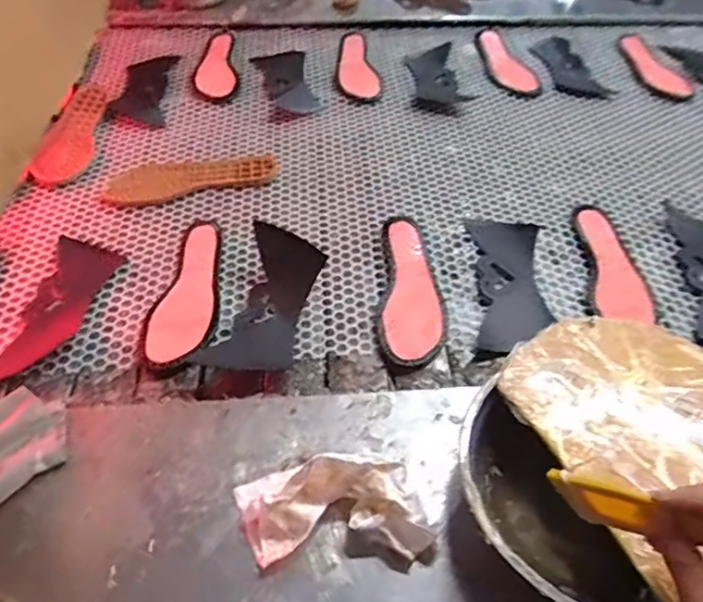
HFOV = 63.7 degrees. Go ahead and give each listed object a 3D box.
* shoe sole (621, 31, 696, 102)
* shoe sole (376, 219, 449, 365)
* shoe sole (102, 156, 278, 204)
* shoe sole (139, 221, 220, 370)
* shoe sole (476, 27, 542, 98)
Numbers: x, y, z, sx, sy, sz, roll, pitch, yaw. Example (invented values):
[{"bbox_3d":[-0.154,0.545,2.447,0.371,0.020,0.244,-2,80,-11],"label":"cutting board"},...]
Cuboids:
[{"bbox_3d":[0.562,-0.425,1.039,0.087,0.027,0.204,1,46,-1],"label":"shoe sole"},{"bbox_3d":[0.074,-0.026,0.677,0.074,0.015,0.234,7,48,0],"label":"shoe sole"},{"bbox_3d":[-0.226,-0.175,0.809,0.237,0.016,0.077,-9,60,-7],"label":"shoe sole"},{"bbox_3d":[-0.185,-0.014,0.656,0.075,0.012,0.212,4,50,8],"label":"shoe sole"},{"bbox_3d":[0.279,-0.443,1.036,0.085,0.026,0.261,-2,45,-3],"label":"shoe sole"}]

